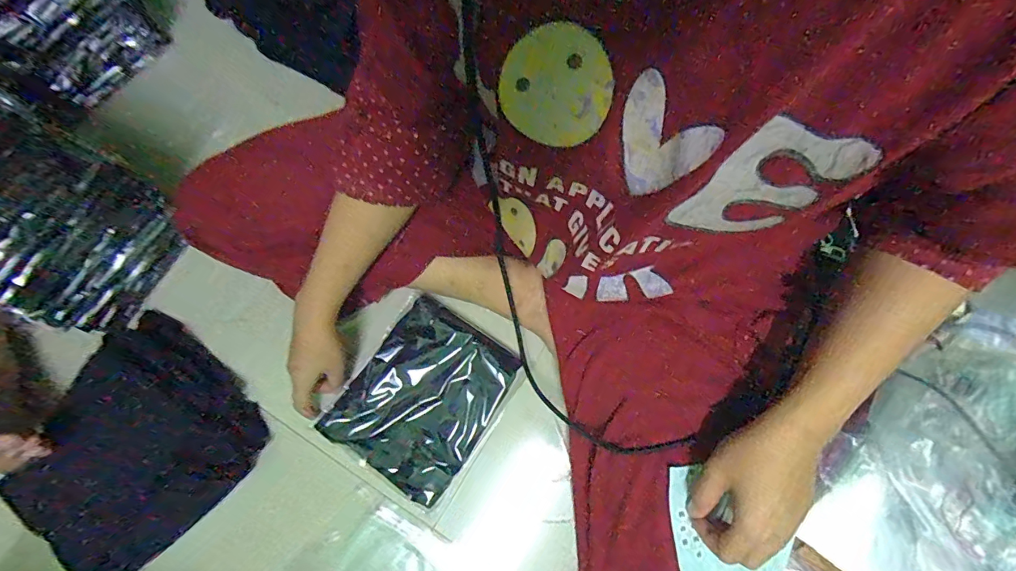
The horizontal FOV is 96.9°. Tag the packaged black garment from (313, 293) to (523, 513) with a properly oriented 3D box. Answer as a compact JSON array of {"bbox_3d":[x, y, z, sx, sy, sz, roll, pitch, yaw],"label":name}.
[{"bbox_3d":[-0.097,0.124,0.506,0.157,0.018,0.189,33,81,7],"label":"packaged black garment"}]

